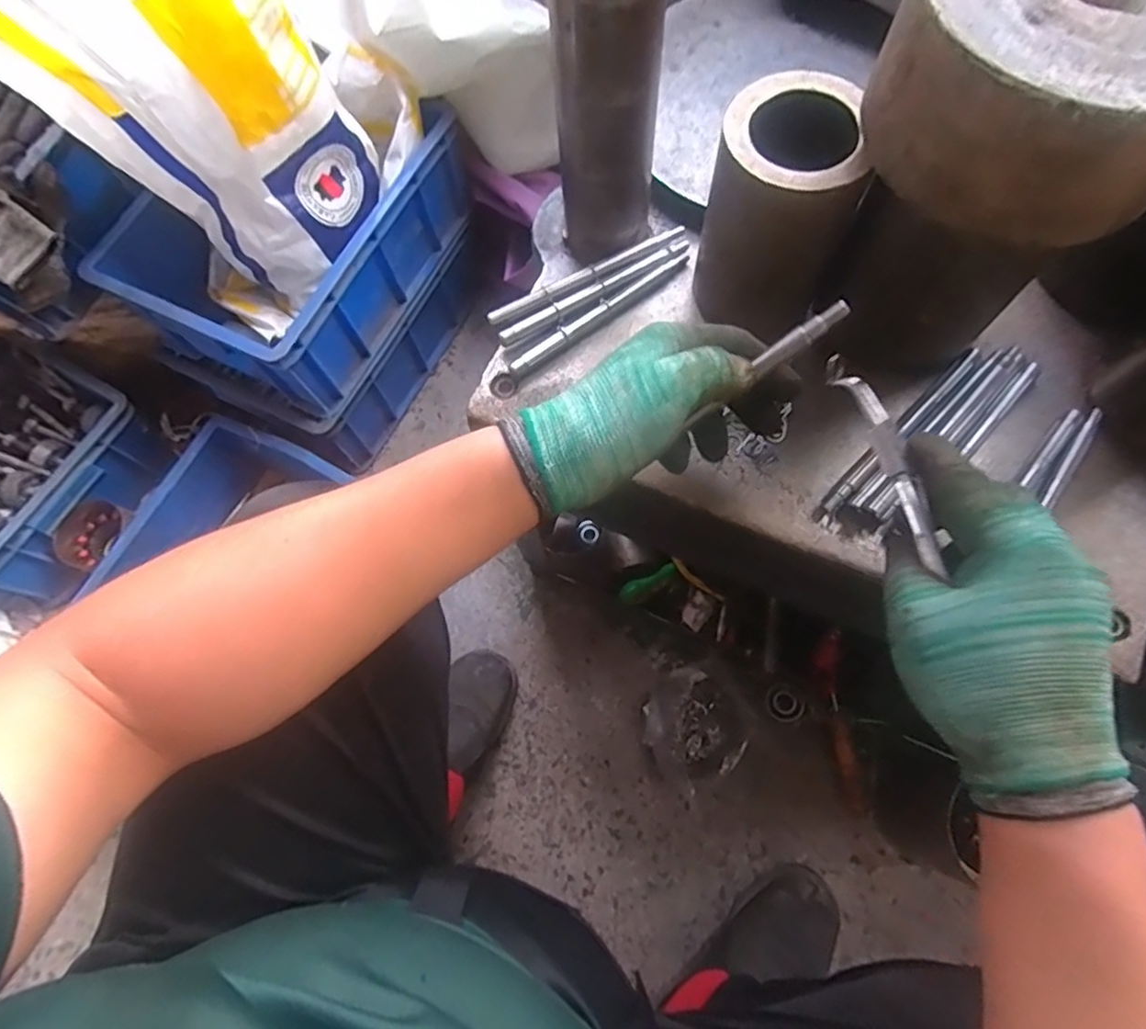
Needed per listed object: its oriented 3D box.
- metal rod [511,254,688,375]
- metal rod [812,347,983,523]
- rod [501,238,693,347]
[{"bbox_3d":[0.021,-0.151,0.463,0.159,0.008,0.013,-36,73,-9],"label":"metal rod"},{"bbox_3d":[0.222,-0.056,0.425,0.170,0.010,0.013,-43,74,-12],"label":"metal rod"},{"bbox_3d":[0.017,-0.168,0.465,0.162,0.007,0.012,-29,72,-7],"label":"rod"}]

